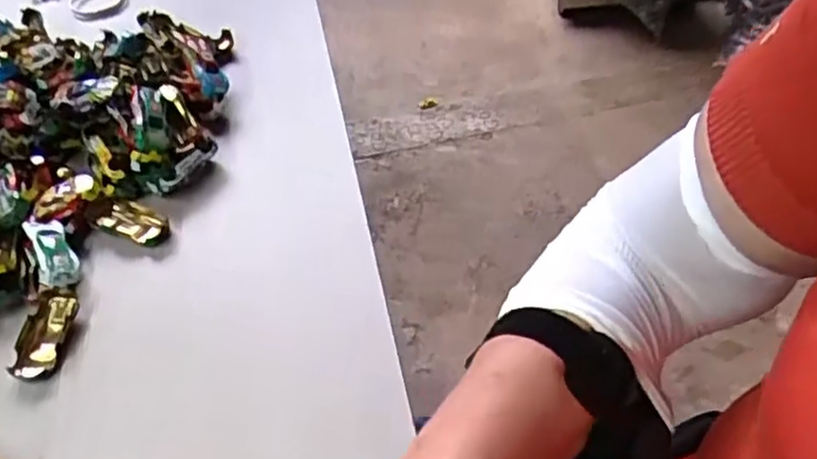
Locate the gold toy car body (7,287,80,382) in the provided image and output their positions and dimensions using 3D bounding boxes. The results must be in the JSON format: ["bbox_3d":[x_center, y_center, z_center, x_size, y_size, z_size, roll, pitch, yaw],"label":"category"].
[{"bbox_3d":[-0.239,0.065,0.464,0.031,0.013,0.071,-3,46,5],"label":"gold toy car body"}]

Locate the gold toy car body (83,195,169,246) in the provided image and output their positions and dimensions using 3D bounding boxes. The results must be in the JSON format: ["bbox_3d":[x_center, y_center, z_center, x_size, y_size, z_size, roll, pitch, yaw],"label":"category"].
[{"bbox_3d":[-0.211,-0.006,0.534,0.063,0.016,0.031,13,49,20],"label":"gold toy car body"}]

